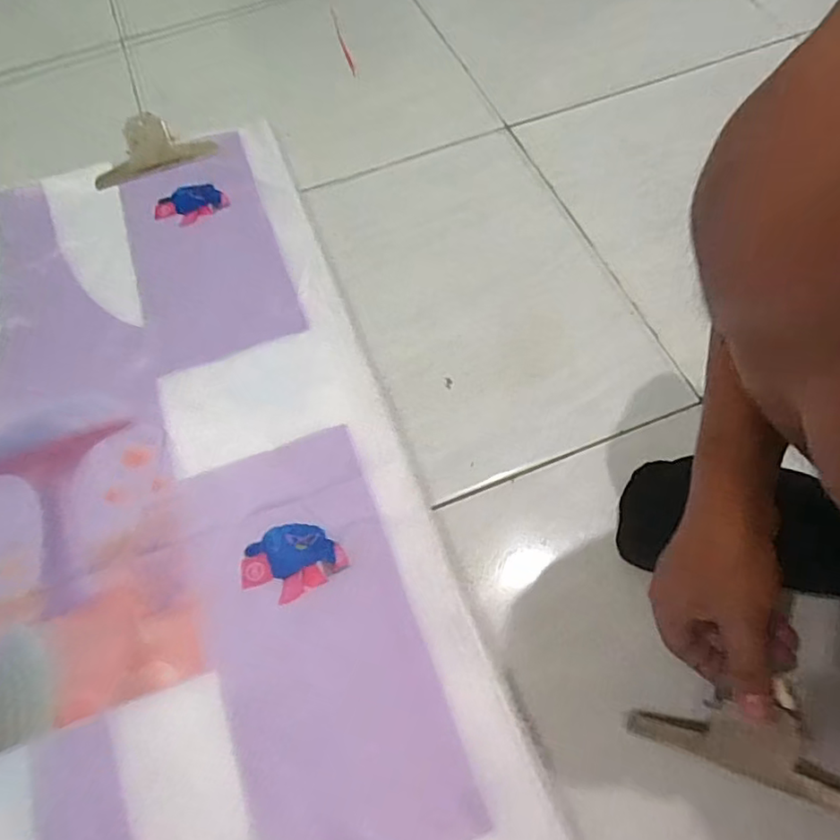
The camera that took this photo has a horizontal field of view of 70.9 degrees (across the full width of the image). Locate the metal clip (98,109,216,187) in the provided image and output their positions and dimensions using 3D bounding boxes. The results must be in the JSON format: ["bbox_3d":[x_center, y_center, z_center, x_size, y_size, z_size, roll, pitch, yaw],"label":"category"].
[{"bbox_3d":[-0.309,-0.314,0.673,0.132,0.028,0.076,-23,64,-11],"label":"metal clip"}]

